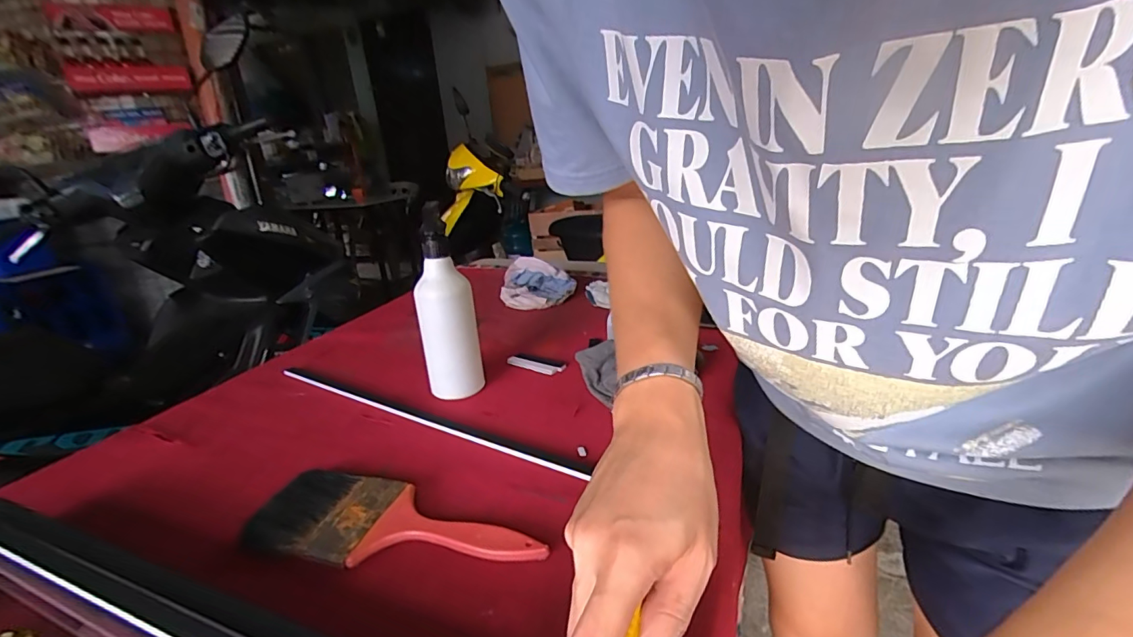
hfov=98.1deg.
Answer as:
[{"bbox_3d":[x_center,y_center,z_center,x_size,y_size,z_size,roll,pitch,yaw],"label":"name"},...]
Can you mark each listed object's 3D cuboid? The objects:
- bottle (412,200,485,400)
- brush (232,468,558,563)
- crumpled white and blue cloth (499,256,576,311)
[{"bbox_3d":[-0.148,-0.008,0.595,0.058,0.229,0.058,4,22,26],"label":"bottle"},{"bbox_3d":[-0.138,0.168,0.403,0.248,0.019,0.087,0,22,16],"label":"brush"},{"bbox_3d":[-0.057,-0.068,0.946,0.144,0.071,0.113,-6,19,-2],"label":"crumpled white and blue cloth"}]

